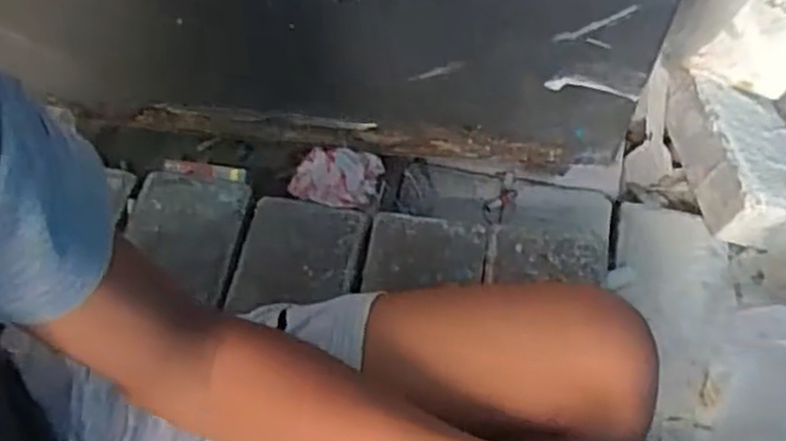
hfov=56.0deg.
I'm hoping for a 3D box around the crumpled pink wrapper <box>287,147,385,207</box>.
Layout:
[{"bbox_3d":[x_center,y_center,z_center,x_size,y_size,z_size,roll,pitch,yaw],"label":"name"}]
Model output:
[{"bbox_3d":[-0.055,-0.040,0.700,0.085,0.024,0.056,0,61,1],"label":"crumpled pink wrapper"}]

